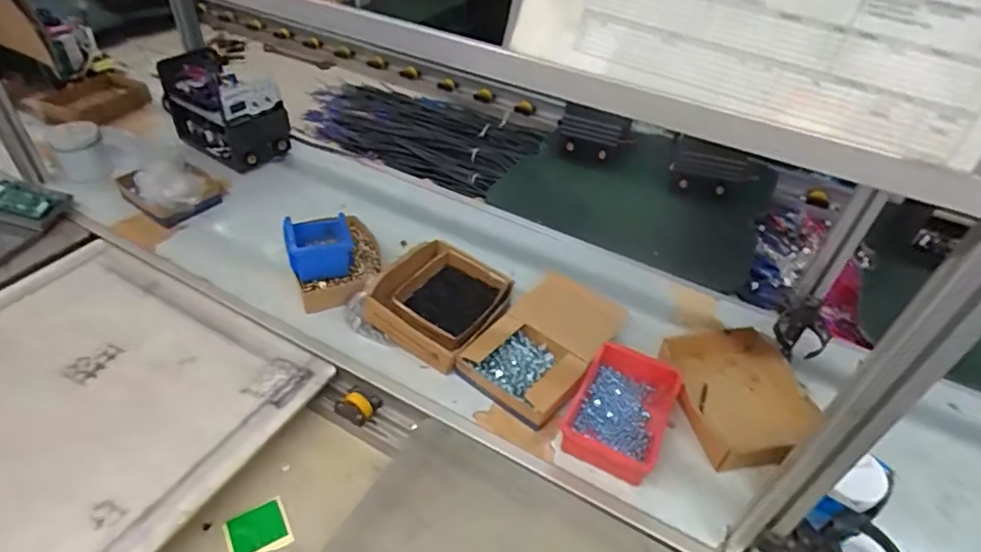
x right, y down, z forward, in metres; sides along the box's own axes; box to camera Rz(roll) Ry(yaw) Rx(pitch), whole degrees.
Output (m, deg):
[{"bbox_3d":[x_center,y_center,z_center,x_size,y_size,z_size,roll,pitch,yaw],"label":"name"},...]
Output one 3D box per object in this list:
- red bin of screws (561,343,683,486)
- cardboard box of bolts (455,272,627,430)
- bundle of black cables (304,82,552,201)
[{"bbox_3d":[0.196,0.196,0.822,0.136,0.052,0.201,21,46,19],"label":"red bin of screws"},{"bbox_3d":[0.090,0.104,0.895,0.170,0.066,0.257,30,49,26],"label":"cardboard box of bolts"},{"bbox_3d":[-0.237,-0.423,1.617,0.789,0.069,0.512,21,44,16],"label":"bundle of black cables"}]

